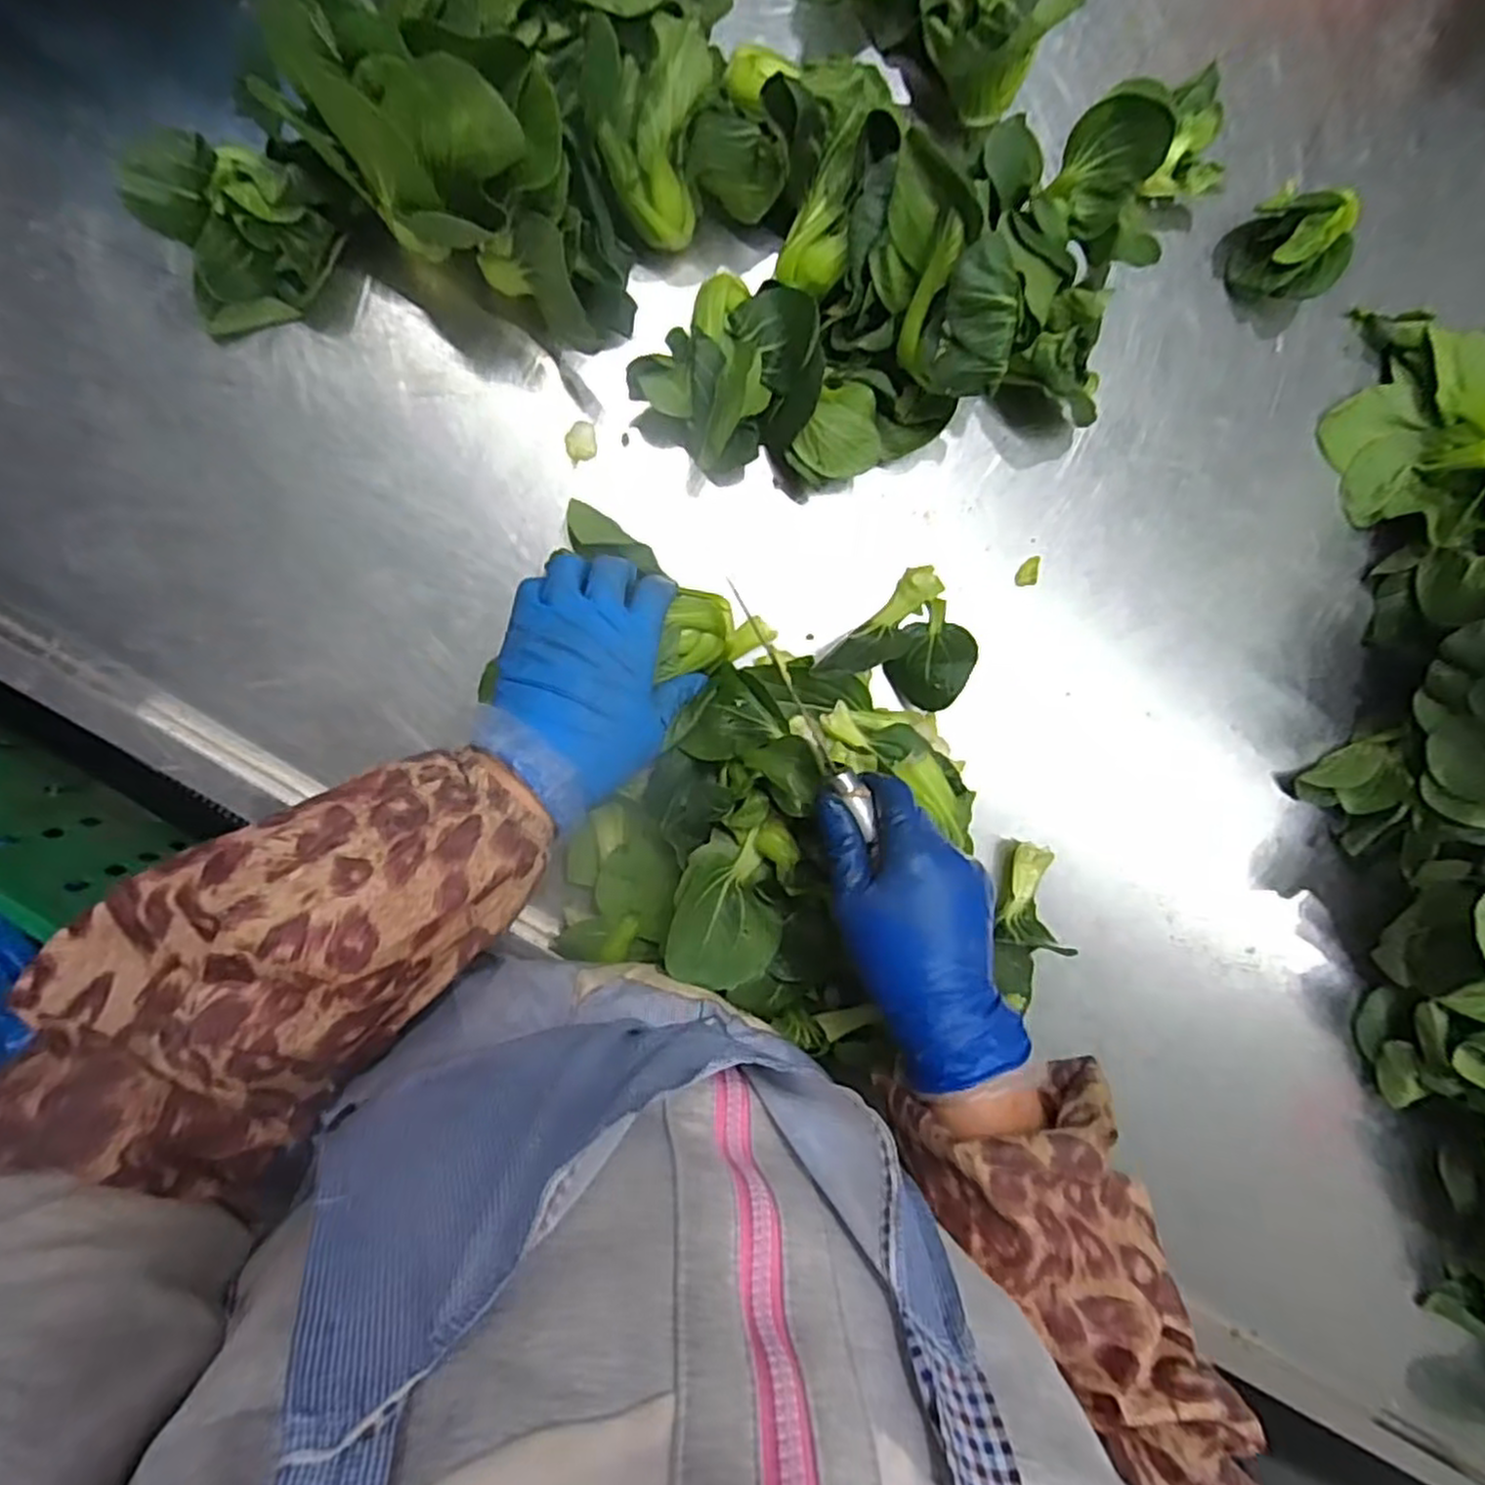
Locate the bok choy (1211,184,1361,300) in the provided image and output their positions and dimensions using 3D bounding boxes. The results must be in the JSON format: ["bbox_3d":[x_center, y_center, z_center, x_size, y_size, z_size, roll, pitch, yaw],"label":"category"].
[{"bbox_3d":[0.314,-0.288,0.438,0.060,0.033,0.051,9,96,-8],"label":"bok choy"}]

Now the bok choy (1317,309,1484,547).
[{"bbox_3d":[0.415,-0.201,0.453,0.107,0.056,0.130,27,93,-10],"label":"bok choy"}]

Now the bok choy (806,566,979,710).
[{"bbox_3d":[0.096,-0.051,0.439,0.085,0.028,0.068,-44,100,0],"label":"bok choy"}]

